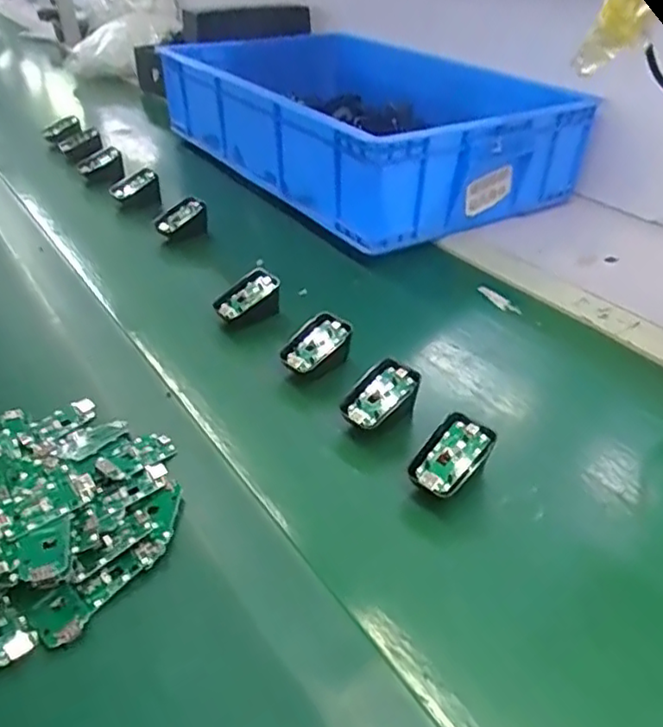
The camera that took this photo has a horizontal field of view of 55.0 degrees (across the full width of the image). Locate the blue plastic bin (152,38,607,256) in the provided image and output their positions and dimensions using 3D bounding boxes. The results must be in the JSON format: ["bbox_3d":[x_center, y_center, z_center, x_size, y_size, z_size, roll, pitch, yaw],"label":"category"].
[{"bbox_3d":[0.068,-0.390,1.029,0.475,0.144,0.584,-22,42,-25],"label":"blue plastic bin"}]

